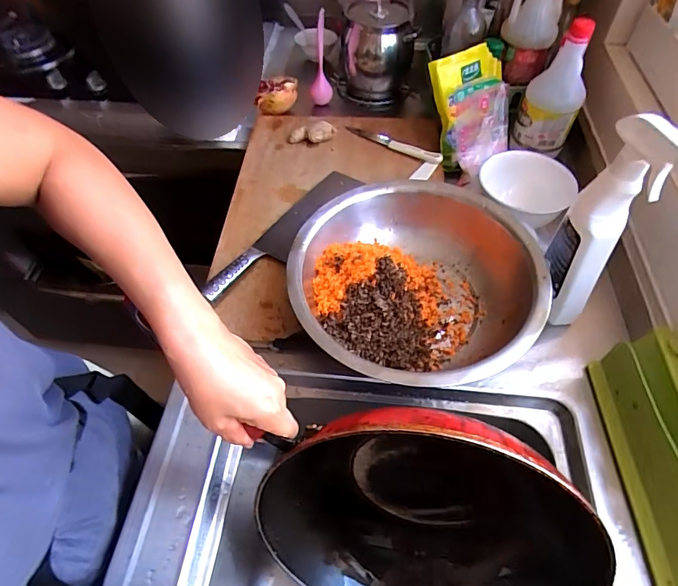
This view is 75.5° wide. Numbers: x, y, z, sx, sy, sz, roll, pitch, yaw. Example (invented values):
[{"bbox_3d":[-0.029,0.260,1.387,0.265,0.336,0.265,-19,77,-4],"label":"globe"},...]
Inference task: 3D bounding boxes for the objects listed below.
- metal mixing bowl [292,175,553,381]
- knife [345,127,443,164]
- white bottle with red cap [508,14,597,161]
[{"bbox_3d":[0.091,-0.010,0.552,0.290,0.079,0.286,-1,54,1],"label":"metal mixing bowl"},{"bbox_3d":[0.098,-0.267,0.784,0.185,0.020,0.020,28,60,20],"label":"knife"},{"bbox_3d":[0.346,-0.319,0.704,0.090,0.192,0.069,18,57,15],"label":"white bottle with red cap"}]

